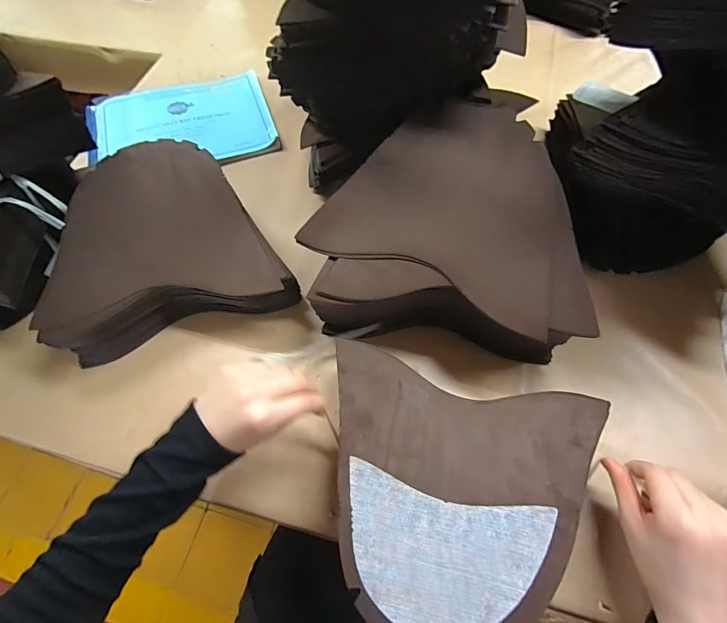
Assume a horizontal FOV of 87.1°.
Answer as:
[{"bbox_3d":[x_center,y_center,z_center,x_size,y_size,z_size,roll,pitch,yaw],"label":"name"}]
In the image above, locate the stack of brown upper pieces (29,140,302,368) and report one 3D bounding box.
[{"bbox_3d":[-0.233,-0.083,0.475,0.265,0.114,0.224,-12,64,-3],"label":"stack of brown upper pieces"}]

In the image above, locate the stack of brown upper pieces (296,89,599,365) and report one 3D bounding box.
[{"bbox_3d":[0.091,-0.080,0.436,0.282,0.152,0.248,9,64,7],"label":"stack of brown upper pieces"}]

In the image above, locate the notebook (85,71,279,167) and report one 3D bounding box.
[{"bbox_3d":[-0.308,-0.322,0.648,0.294,0.027,0.222,-16,64,-5],"label":"notebook"}]

